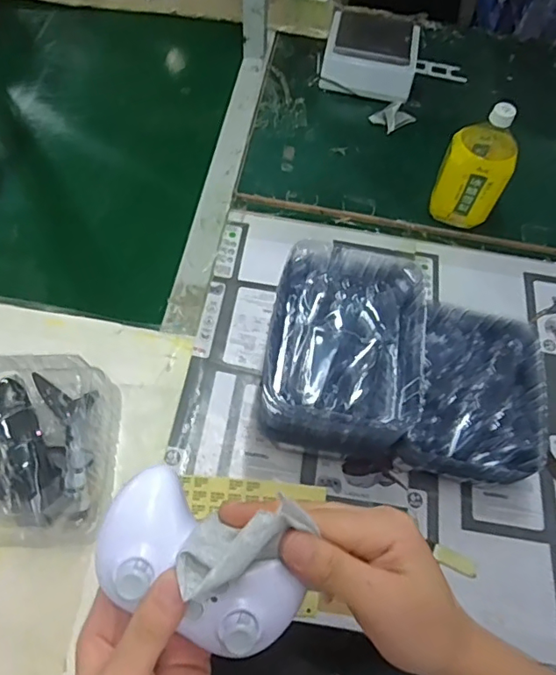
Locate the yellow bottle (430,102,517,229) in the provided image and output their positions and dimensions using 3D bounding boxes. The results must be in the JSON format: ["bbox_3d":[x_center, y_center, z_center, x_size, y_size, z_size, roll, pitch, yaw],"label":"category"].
[{"bbox_3d":[0.306,-0.260,0.800,0.103,0.194,0.082,26,63,8],"label":"yellow bottle"}]

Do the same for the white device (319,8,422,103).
[{"bbox_3d":[0.177,-0.536,0.991,0.172,0.091,0.134,13,62,1],"label":"white device"}]

